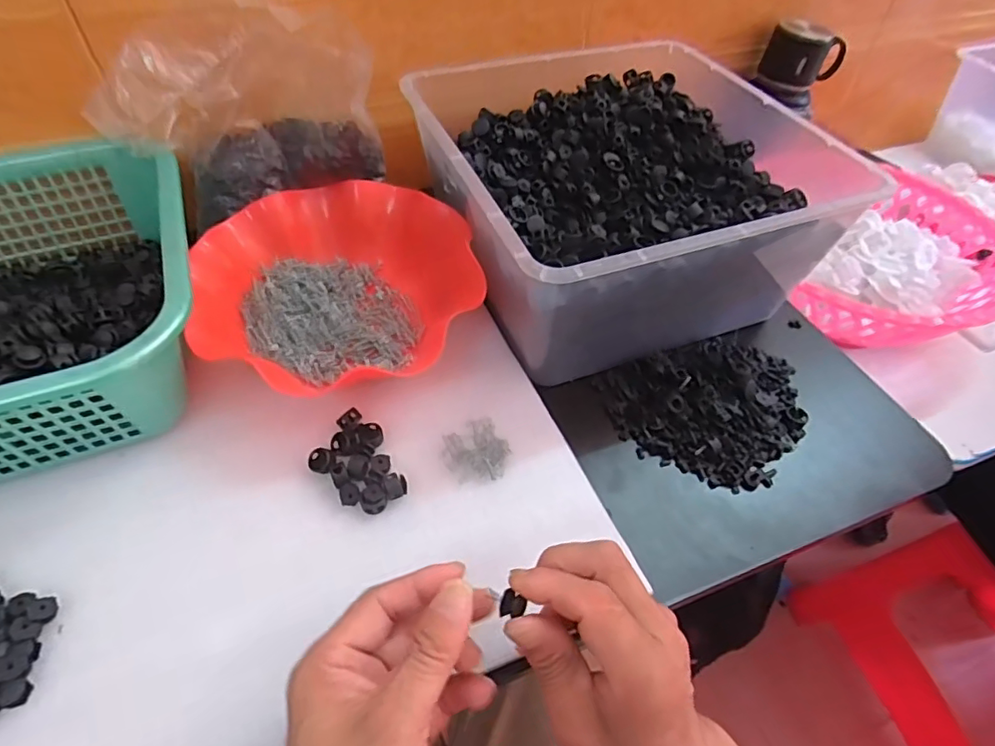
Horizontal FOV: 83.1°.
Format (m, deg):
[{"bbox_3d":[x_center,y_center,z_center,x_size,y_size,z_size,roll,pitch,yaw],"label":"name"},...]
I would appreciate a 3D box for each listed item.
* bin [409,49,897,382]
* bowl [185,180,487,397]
[{"bbox_3d":[0.094,-0.160,0.500,0.279,0.132,0.306,-16,53,-15],"label":"bin"},{"bbox_3d":[-0.127,-0.065,0.453,0.215,0.059,0.218,2,51,-2],"label":"bowl"}]

